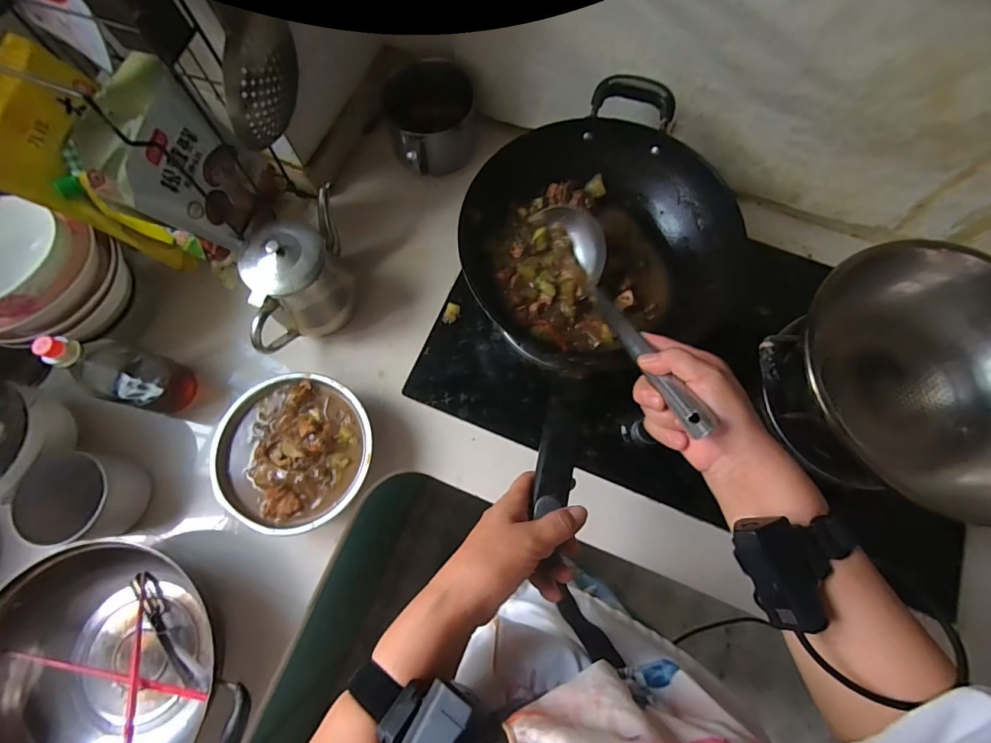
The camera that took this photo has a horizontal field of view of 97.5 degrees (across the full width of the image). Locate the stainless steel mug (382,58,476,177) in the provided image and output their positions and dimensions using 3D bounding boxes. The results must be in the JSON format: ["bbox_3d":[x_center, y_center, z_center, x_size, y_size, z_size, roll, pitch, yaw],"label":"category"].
[{"bbox_3d":[-0.096,-0.385,0.661,0.129,0.100,0.135,0,74,-1],"label":"stainless steel mug"}]

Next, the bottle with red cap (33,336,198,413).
[{"bbox_3d":[-0.444,0.002,0.517,0.058,0.173,0.070,13,74,3],"label":"bottle with red cap"}]

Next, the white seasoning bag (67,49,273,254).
[{"bbox_3d":[-0.352,-0.231,0.505,0.075,0.180,0.157,27,75,7],"label":"white seasoning bag"}]

